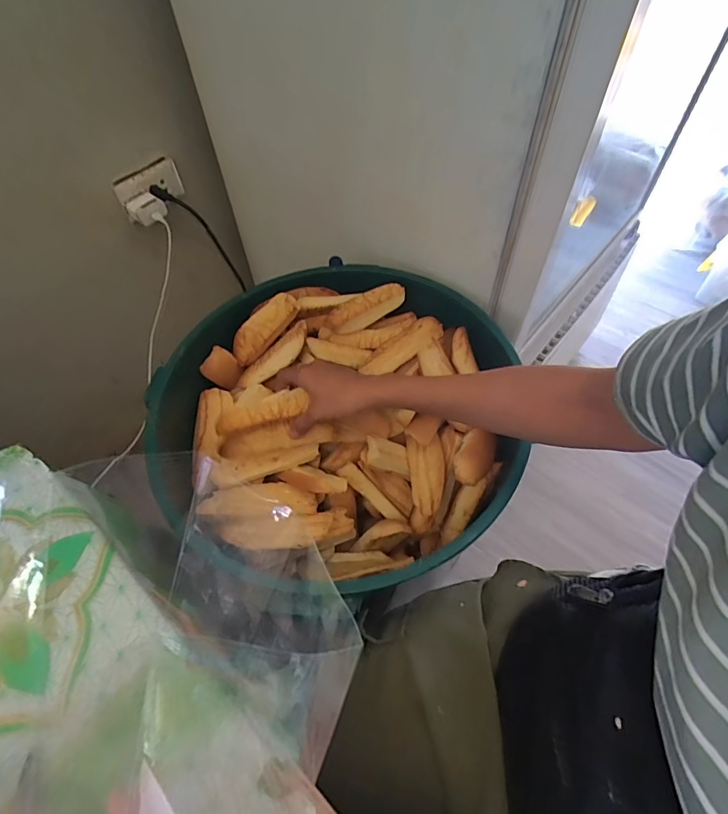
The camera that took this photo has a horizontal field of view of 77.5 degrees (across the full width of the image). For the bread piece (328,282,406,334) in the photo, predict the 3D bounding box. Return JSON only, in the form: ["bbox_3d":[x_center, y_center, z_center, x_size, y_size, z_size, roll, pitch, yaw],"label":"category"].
[{"bbox_3d":[0.001,-0.138,0.637,0.116,0.031,0.037,-25,58,-14],"label":"bread piece"}]

